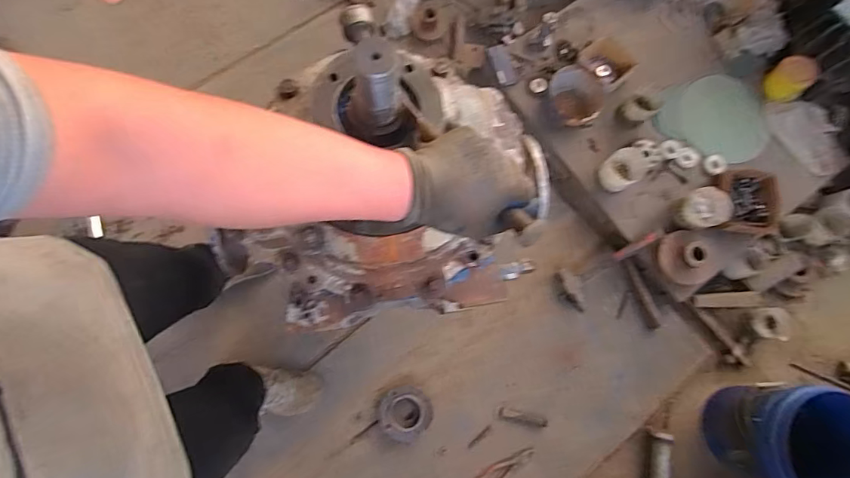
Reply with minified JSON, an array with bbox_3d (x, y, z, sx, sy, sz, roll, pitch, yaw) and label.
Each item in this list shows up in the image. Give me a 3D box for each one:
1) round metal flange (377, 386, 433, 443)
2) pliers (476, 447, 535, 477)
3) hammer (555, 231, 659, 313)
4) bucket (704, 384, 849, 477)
[{"bbox_3d":[-0.058,0.500,1.303,0.153,0.043,0.144,0,79,-2],"label":"round metal flange"},{"bbox_3d":[0.230,0.654,1.295,0.189,0.011,0.051,-31,81,-7],"label":"pliers"},{"bbox_3d":[0.562,0.096,1.369,0.324,0.087,0.134,-26,81,-6],"label":"hammer"},{"bbox_3d":[0.985,0.538,1.205,0.312,0.279,0.289,0,79,-2],"label":"bucket"}]

